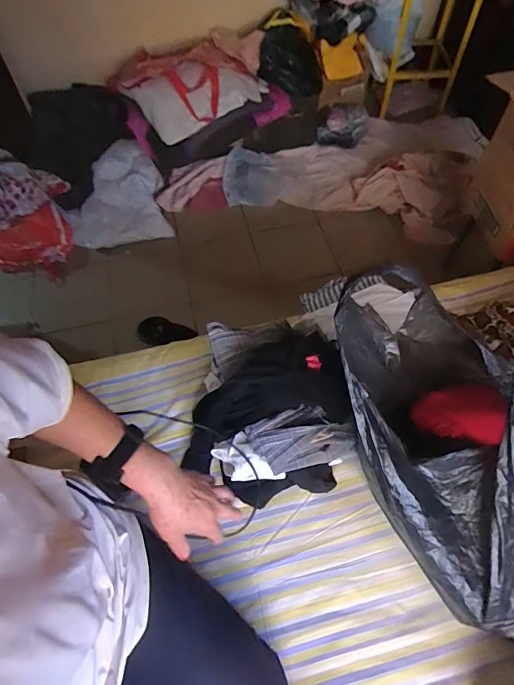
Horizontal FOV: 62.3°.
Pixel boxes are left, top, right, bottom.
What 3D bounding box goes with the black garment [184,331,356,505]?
[{"bbox_3d":[0.017,0.145,0.781,0.308,0.176,0.245,-11,59,-5],"label":"black garment"}]

